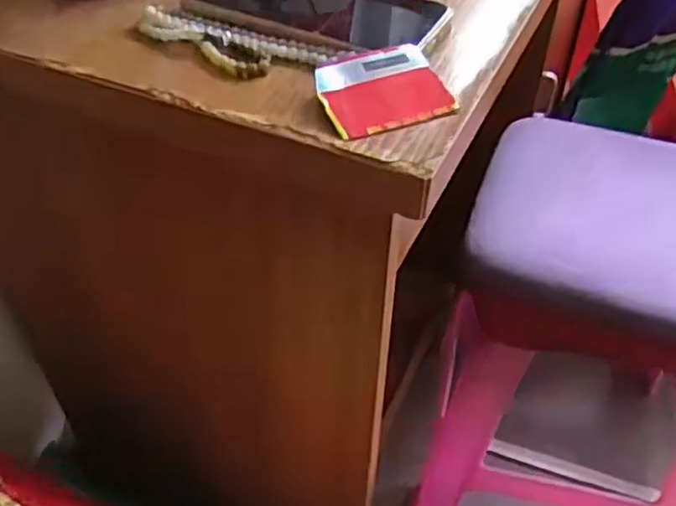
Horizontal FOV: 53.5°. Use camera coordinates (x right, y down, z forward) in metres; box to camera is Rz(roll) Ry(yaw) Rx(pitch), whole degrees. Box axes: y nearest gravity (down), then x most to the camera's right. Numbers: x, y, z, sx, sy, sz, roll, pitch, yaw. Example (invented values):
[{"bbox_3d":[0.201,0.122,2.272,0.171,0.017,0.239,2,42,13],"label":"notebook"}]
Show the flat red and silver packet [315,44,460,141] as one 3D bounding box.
[{"bbox_3d":[0.021,-0.080,0.324,0.062,0.004,0.052,-17,61,-19],"label":"flat red and silver packet"}]

